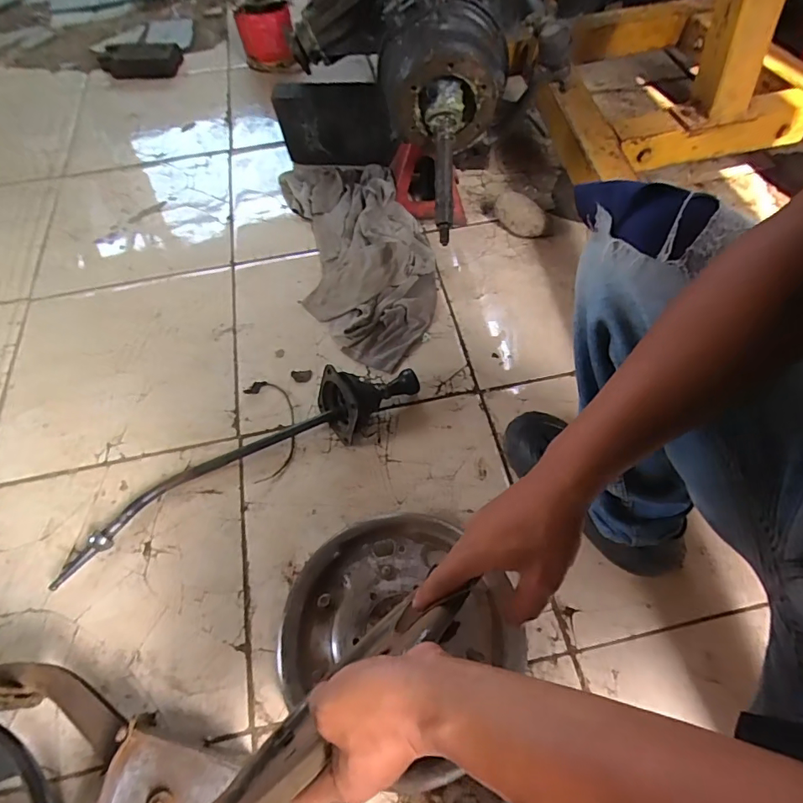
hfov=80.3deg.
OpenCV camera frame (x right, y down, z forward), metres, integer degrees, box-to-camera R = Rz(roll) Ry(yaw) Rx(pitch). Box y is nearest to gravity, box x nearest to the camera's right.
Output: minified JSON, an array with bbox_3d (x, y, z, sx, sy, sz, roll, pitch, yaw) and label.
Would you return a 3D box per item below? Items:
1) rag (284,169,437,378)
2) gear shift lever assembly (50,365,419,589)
[{"bbox_3d":[-0.079,-0.321,0.958,0.265,0.079,0.559,-11,60,-8],"label":"rag"},{"bbox_3d":[-0.227,0.083,0.716,0.572,0.094,0.096,-31,65,-18],"label":"gear shift lever assembly"}]

